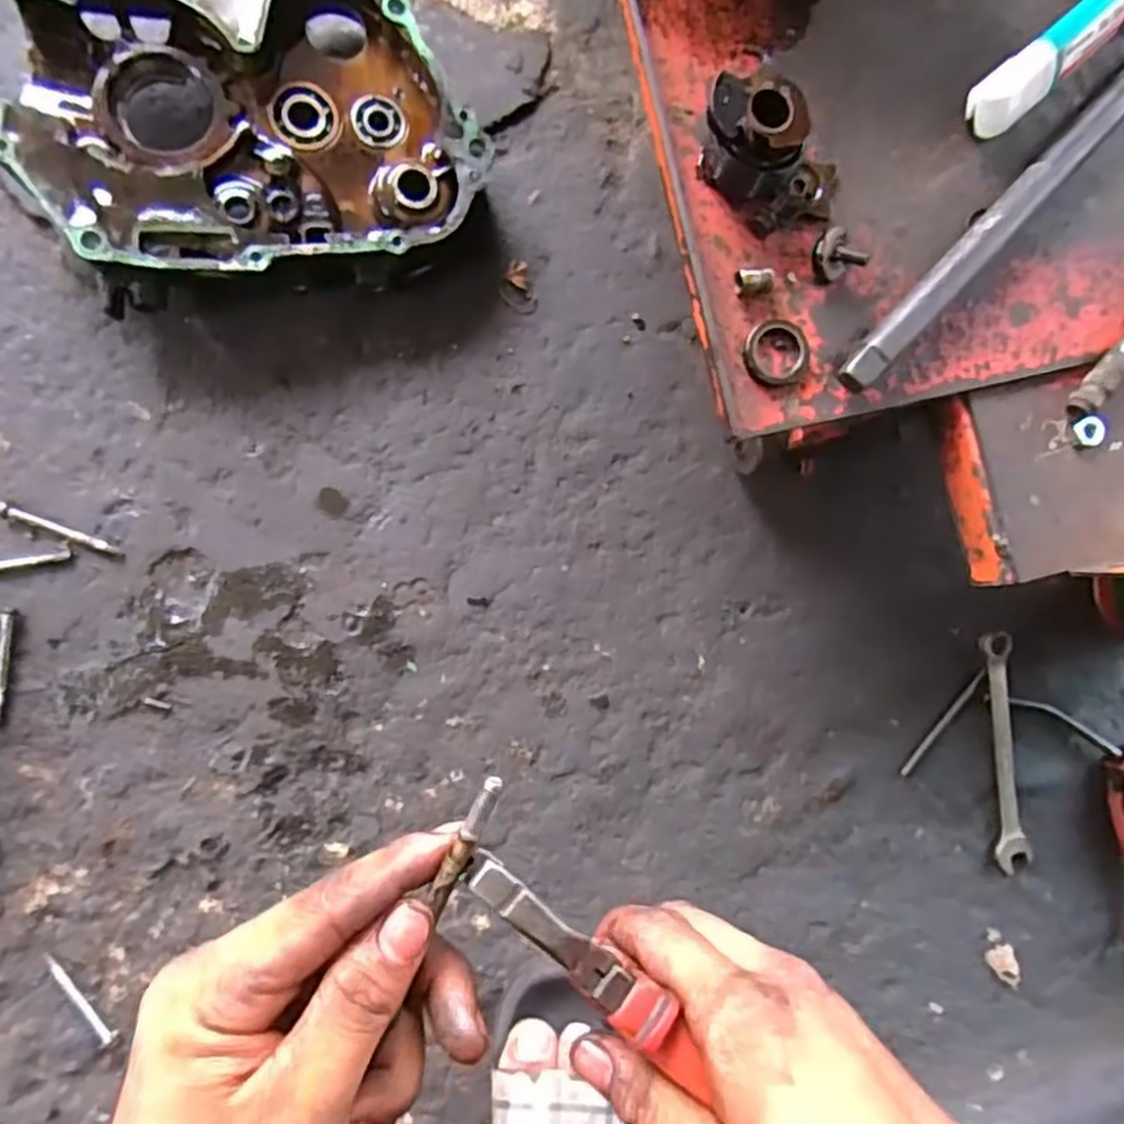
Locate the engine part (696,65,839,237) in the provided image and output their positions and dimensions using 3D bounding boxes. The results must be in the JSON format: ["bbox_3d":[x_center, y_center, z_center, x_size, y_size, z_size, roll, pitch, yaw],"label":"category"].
[{"bbox_3d":[0.084,-0.160,0.293,0.063,0.035,0.040,23,85,-6],"label":"engine part"}]

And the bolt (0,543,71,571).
[{"bbox_3d":[-0.319,0.001,0.419,0.072,0.004,0.010,-12,89,-7],"label":"bolt"}]

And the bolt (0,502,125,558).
[{"bbox_3d":[-0.288,-0.018,0.421,0.073,0.004,0.007,20,85,-6],"label":"bolt"}]

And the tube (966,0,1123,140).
[{"bbox_3d":[0.217,-0.223,0.319,0.099,0.024,0.022,-40,93,-7],"label":"tube"}]

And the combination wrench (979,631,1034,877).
[{"bbox_3d":[0.294,0.126,0.482,0.022,0.013,0.158,-5,88,-7],"label":"combination wrench"}]

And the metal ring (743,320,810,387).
[{"bbox_3d":[0.090,-0.087,0.307,0.027,0.005,0.027,0,88,-7],"label":"metal ring"}]

